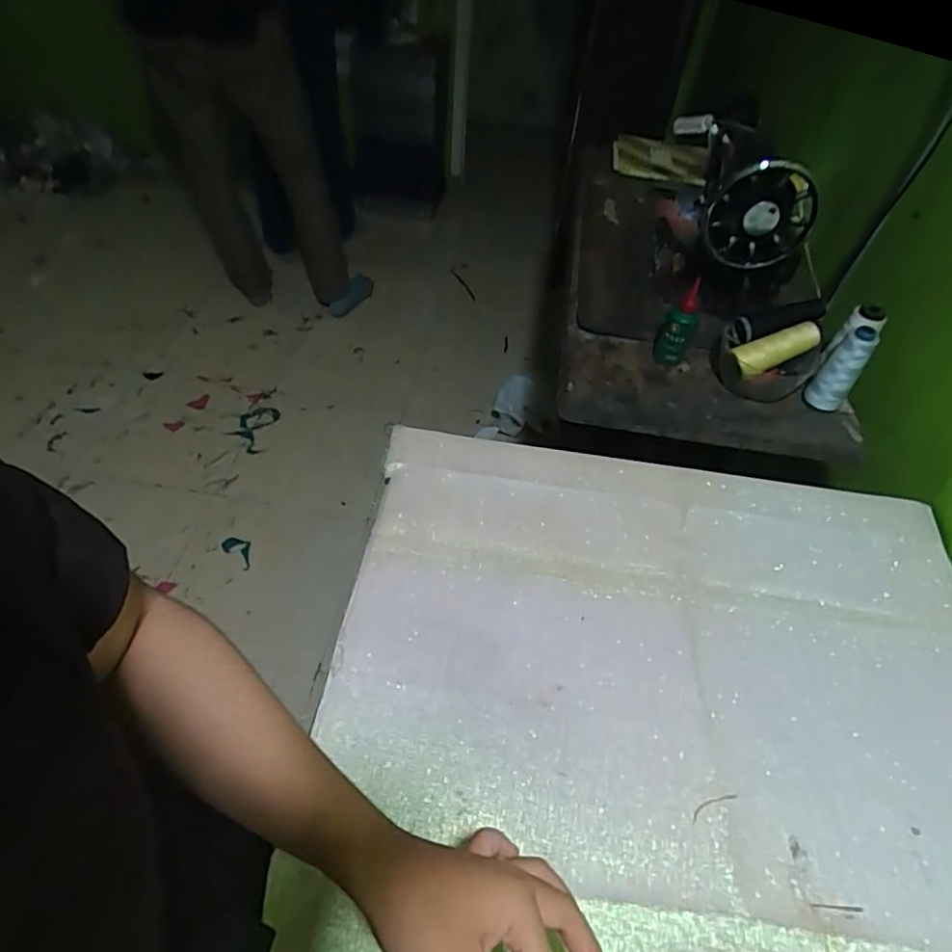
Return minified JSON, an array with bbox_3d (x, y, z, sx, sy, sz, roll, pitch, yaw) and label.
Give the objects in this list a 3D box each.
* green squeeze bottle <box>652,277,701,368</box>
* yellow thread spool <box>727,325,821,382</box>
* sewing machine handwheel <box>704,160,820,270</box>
[{"bbox_3d":[0.269,-0.202,0.787,0.046,0.142,0.037,18,50,12],"label":"green squeeze bottle"},{"bbox_3d":[0.381,-0.159,0.753,0.104,0.033,0.031,-23,49,11],"label":"yellow thread spool"},{"bbox_3d":[0.361,-0.327,0.760,0.125,0.134,0.043,9,49,5],"label":"sewing machine handwheel"}]

